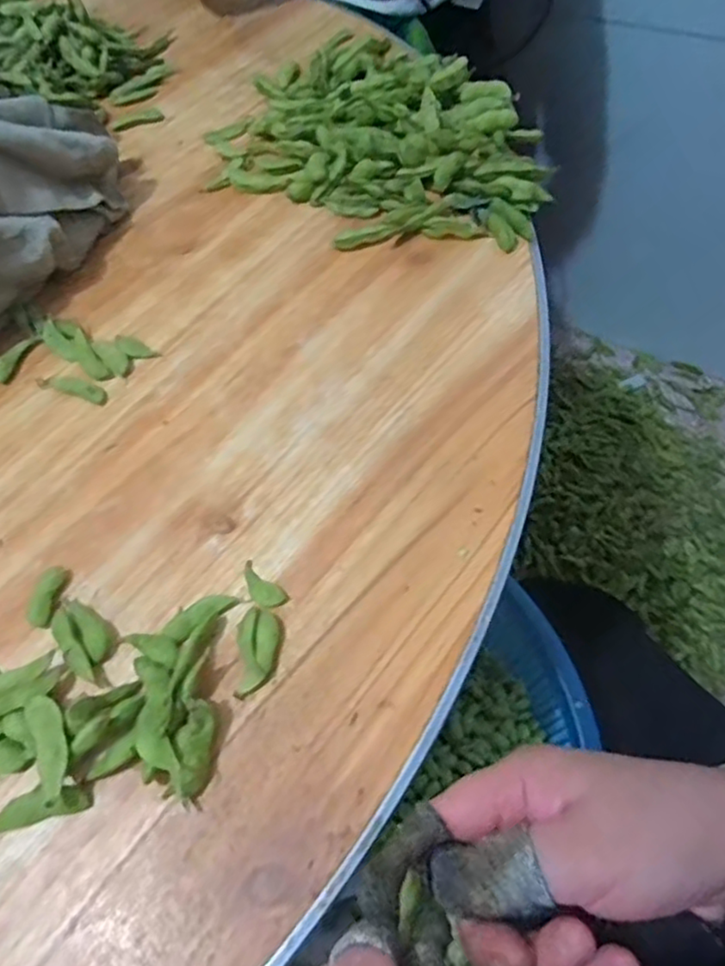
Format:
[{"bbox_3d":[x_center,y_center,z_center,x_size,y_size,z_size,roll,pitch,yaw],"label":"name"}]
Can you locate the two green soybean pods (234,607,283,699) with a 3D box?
[{"bbox_3d":[-0.051,0.082,0.321,0.021,0.009,0.043,-5,60,1],"label":"two green soybean pods"}]

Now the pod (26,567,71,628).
[{"bbox_3d":[-0.168,0.060,0.345,0.011,0.011,0.032,8,61,9],"label":"pod"}]

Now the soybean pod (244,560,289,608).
[{"bbox_3d":[-0.054,0.054,0.340,0.031,0.004,0.014,38,69,22],"label":"soybean pod"}]

